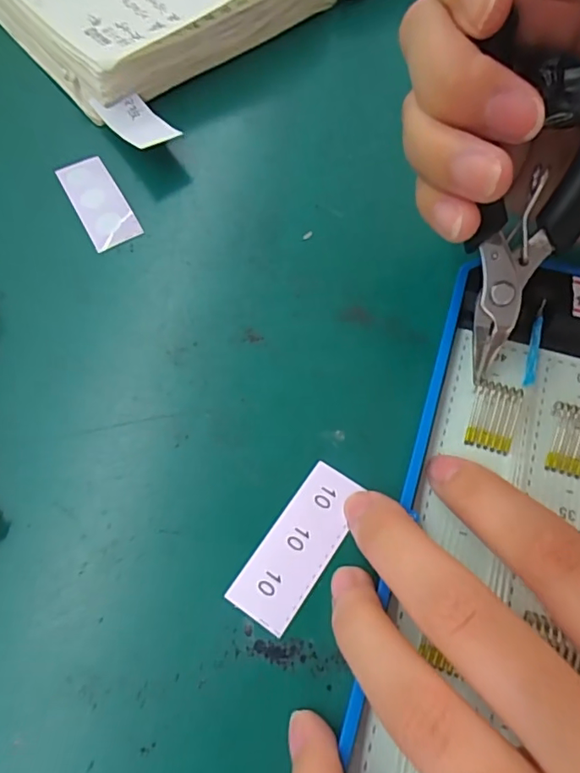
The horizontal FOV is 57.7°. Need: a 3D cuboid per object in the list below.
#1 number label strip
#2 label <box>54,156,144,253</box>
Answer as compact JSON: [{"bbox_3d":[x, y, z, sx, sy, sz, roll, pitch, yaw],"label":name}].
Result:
[{"bbox_3d":[0.003,0.043,0.145,0.018,0.004,0.045,33,69,13],"label":"number label strip"},{"bbox_3d":[-0.073,-0.071,0.201,0.018,0.004,0.045,-29,69,-10],"label":"label"}]

